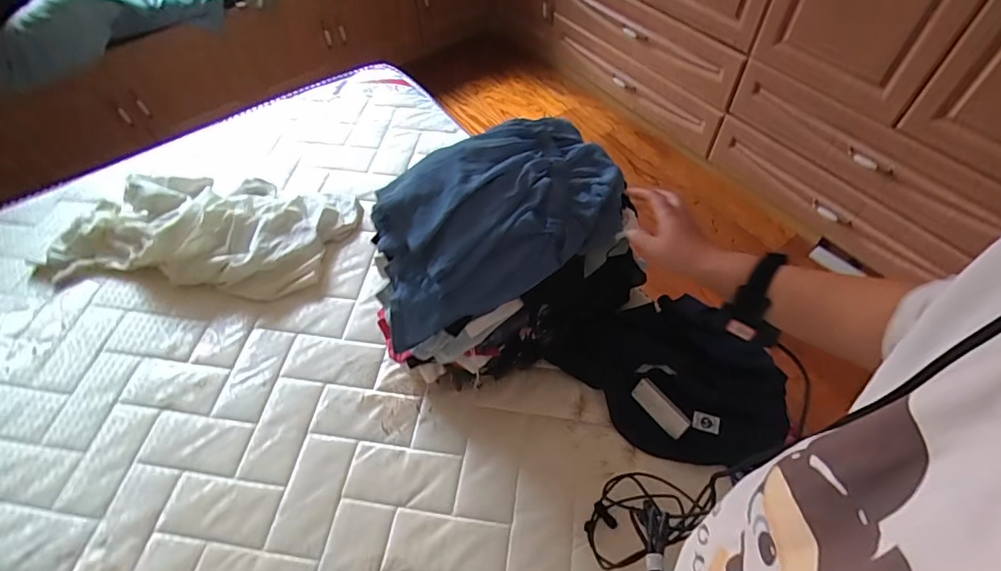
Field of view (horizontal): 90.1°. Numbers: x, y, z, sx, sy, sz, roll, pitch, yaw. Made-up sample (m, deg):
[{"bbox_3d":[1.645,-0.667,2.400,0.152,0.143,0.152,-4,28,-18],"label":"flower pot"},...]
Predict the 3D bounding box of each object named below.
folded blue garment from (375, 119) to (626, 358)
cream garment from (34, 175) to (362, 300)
[{"bbox_3d":[-0.009,-0.113,0.841,0.419,0.157,0.283,-19,57,-14],"label":"folded blue garment"},{"bbox_3d":[-0.753,-0.151,1.261,0.734,0.118,0.344,3,54,2],"label":"cream garment"}]

